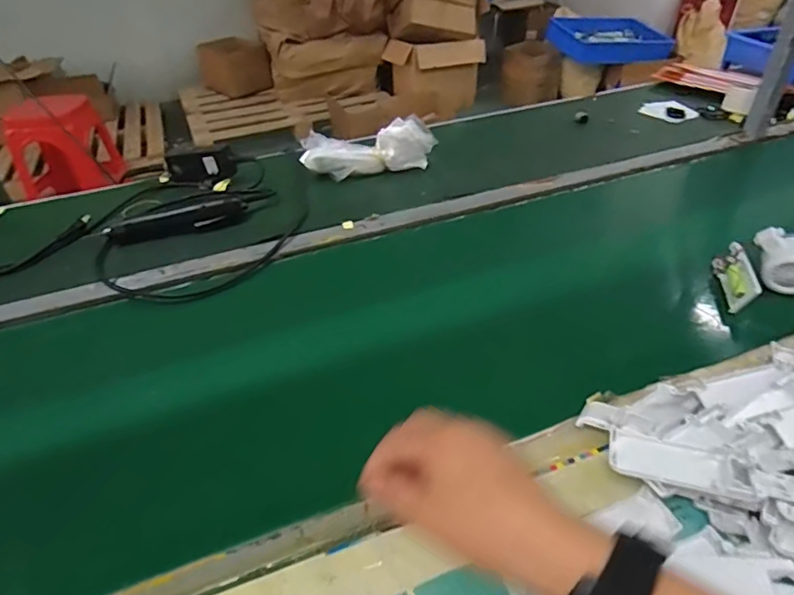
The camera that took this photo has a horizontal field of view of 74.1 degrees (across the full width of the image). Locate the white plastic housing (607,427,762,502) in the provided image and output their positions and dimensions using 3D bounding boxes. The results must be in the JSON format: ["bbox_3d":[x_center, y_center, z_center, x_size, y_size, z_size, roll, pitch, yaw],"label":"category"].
[{"bbox_3d":[0.215,0.127,0.403,0.098,0.008,0.040,12,41,18],"label":"white plastic housing"}]

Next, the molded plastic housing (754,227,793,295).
[{"bbox_3d":[0.462,-0.043,0.624,0.071,0.058,0.045,17,43,23],"label":"molded plastic housing"}]

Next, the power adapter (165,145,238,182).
[{"bbox_3d":[-0.341,-0.228,0.906,0.124,0.052,0.025,1,39,5],"label":"power adapter"}]

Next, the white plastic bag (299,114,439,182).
[{"bbox_3d":[-0.053,-0.258,0.910,0.223,0.075,0.078,0,39,4],"label":"white plastic bag"}]

